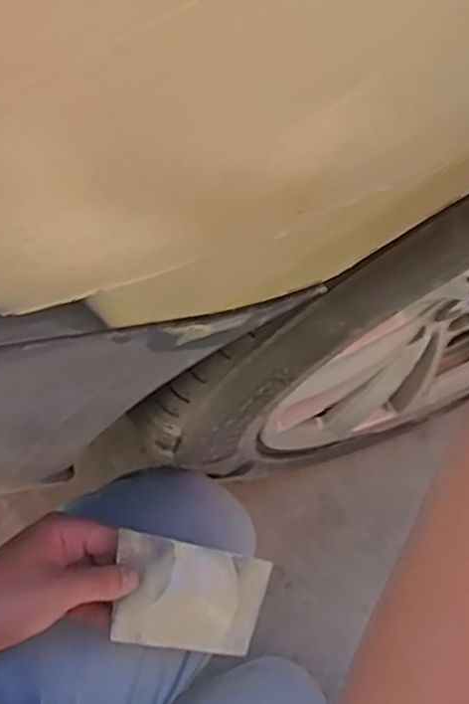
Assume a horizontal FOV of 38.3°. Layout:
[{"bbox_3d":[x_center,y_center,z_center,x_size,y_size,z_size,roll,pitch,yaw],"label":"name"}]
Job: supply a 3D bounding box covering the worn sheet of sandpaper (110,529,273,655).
[{"bbox_3d":[-0.032,0.183,0.501,0.135,0.013,0.073,23,79,-32],"label":"worn sheet of sandpaper"}]

